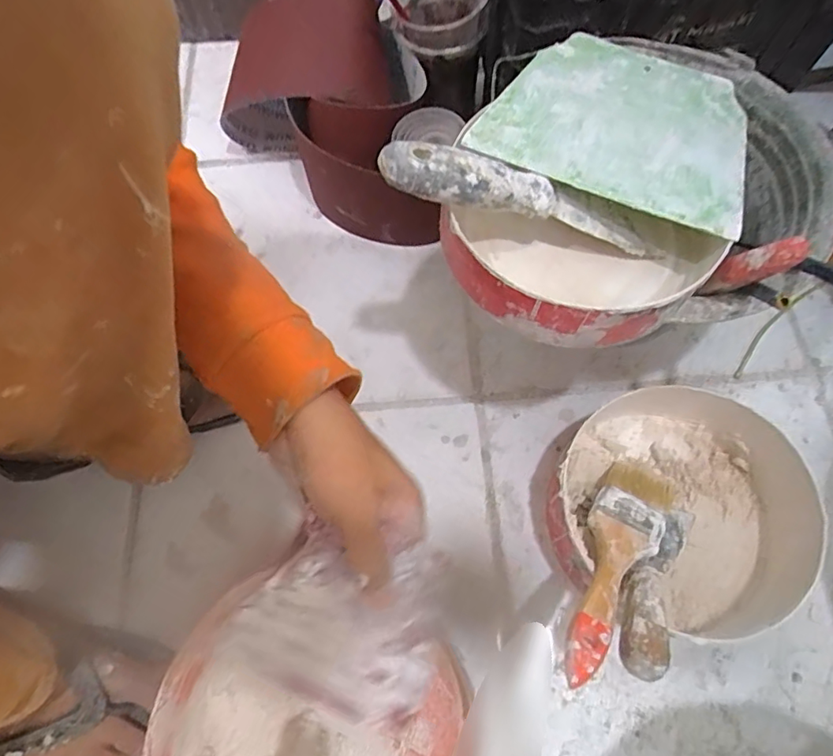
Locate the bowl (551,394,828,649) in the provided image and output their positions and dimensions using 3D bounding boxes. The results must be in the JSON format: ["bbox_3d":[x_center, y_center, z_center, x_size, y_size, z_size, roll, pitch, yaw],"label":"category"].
[{"bbox_3d":[0.191,0.092,0.425,0.161,0.072,0.152,0,67,1],"label":"bowl"}]

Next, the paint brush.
[{"bbox_3d":[0.138,0.118,0.374,0.050,0.014,0.212,32,39,14],"label":"paint brush"}]

